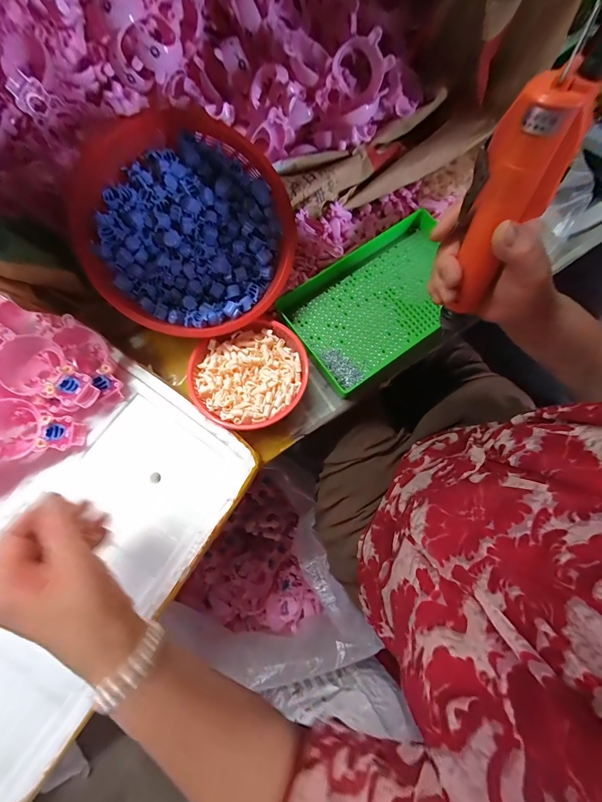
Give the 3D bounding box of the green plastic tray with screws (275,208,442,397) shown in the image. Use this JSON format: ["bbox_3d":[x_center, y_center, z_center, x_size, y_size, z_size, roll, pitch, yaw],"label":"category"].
[{"bbox_3d":[0.102,-0.131,0.424,0.233,0.027,0.144,-36,79,-8],"label":"green plastic tray with screws"}]

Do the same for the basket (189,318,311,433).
[{"bbox_3d":[-0.060,-0.028,0.393,0.136,0.041,0.122,-21,77,-5],"label":"basket"}]

